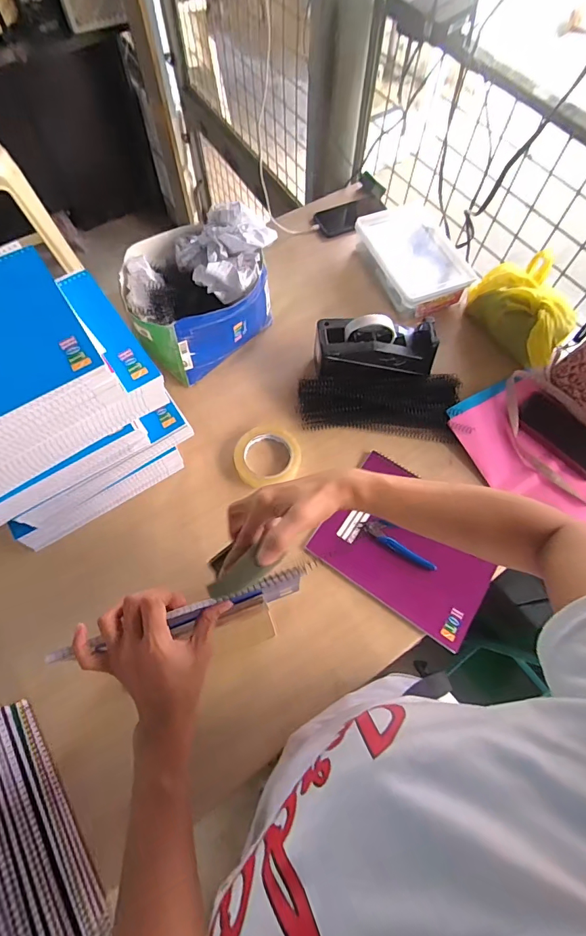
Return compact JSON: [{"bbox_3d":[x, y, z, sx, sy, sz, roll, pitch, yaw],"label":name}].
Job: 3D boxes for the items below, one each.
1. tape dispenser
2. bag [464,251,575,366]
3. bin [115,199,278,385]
[{"bbox_3d":[0.137,-0.199,0.691,0.198,0.093,0.089,-2,67,-2],"label":"tape dispenser"},{"bbox_3d":[0.419,-0.280,0.739,0.115,0.089,0.204,-21,69,-9],"label":"bag"},{"bbox_3d":[-0.155,-0.299,0.697,0.244,0.178,0.206,-30,71,-13],"label":"bin"}]

